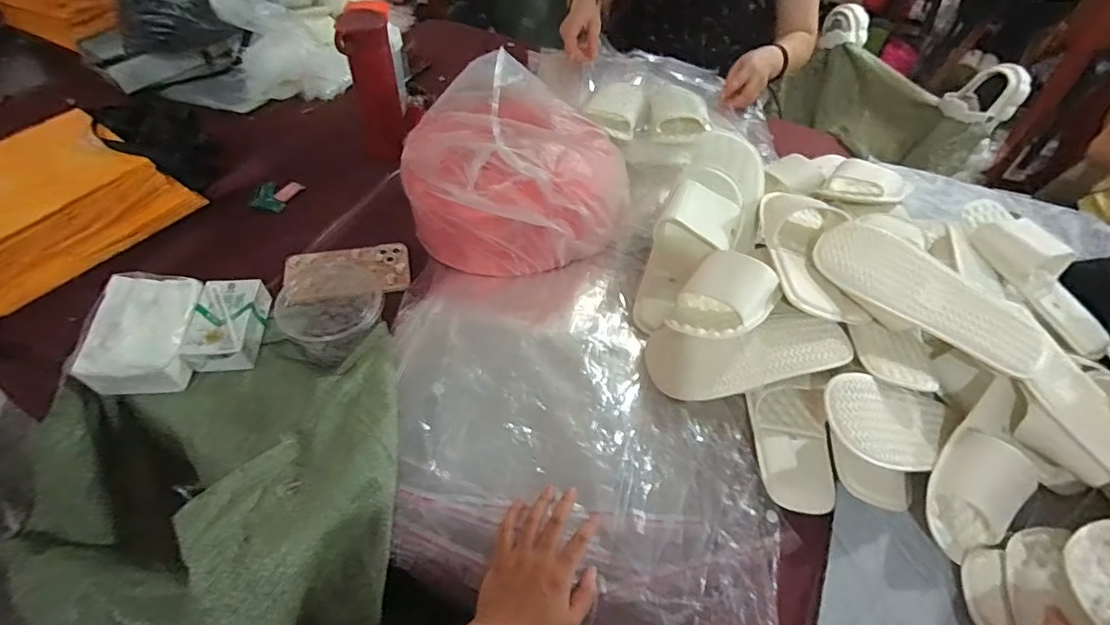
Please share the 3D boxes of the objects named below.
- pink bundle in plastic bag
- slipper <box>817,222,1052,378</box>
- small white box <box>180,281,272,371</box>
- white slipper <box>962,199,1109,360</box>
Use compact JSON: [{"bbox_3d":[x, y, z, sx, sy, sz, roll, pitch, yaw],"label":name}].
[{"bbox_3d":[-0.041,-0.209,0.699,0.293,0.184,0.295,9,54,2],"label":"pink bundle in plastic bag"},{"bbox_3d":[0.445,-0.017,0.616,0.110,0.053,0.261,-32,61,-26],"label":"slipper"},{"bbox_3d":[-0.396,0.017,0.617,0.069,0.048,0.108,-5,55,-7],"label":"small white box"},{"bbox_3d":[0.622,-0.055,0.639,0.080,0.058,0.224,-22,74,-16],"label":"white slipper"}]

